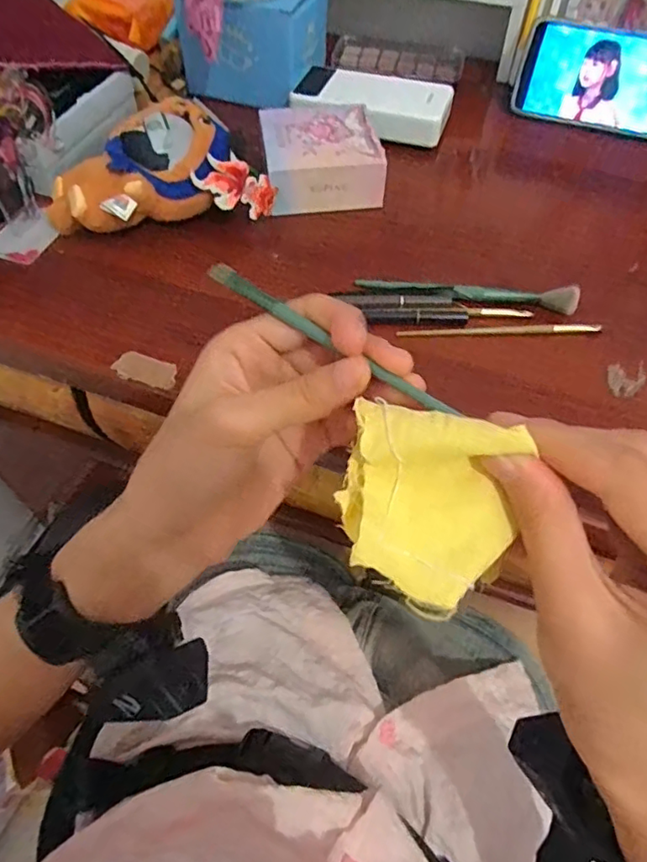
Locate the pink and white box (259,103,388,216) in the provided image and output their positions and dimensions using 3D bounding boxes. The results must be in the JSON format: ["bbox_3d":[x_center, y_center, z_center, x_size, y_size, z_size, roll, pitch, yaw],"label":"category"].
[{"bbox_3d":[-0.003,-0.230,0.474,0.094,0.038,0.095,-9,56,-7],"label":"pink and white box"}]

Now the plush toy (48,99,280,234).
[{"bbox_3d":[-0.129,-0.198,0.430,0.164,0.053,0.089,-17,57,-12],"label":"plush toy"}]

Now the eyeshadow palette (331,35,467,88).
[{"bbox_3d":[0.081,-0.401,0.609,0.139,0.020,0.042,11,56,6],"label":"eyeshadow palette"}]

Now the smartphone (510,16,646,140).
[{"bbox_3d":[0.267,-0.324,0.523,0.165,0.079,0.007,18,41,11],"label":"smartphone"}]

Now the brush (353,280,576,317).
[{"bbox_3d":[0.103,-0.101,0.408,0.156,0.019,0.018,10,56,6],"label":"brush"}]

